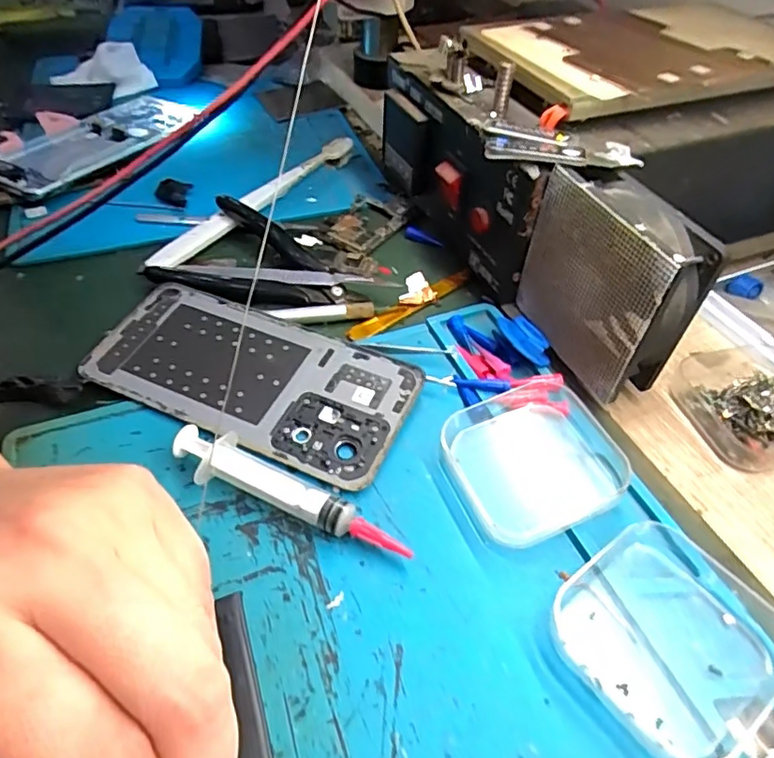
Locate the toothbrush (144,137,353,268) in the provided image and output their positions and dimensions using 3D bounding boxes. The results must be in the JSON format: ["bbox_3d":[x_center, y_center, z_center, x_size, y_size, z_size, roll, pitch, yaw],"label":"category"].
[{"bbox_3d":[-0.085,-0.122,0.379,0.019,0.019,0.177,29,53,23],"label":"toothbrush"}]

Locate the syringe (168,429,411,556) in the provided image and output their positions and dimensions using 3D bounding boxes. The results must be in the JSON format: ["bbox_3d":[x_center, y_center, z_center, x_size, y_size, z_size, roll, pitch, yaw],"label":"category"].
[{"bbox_3d":[-0.039,0.045,0.228,0.104,0.015,0.020,20,49,16],"label":"syringe"}]

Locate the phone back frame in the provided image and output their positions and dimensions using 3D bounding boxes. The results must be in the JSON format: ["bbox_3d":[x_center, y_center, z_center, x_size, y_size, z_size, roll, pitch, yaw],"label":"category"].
[{"bbox_3d":[-0.067,-0.002,0.274,0.160,0.010,0.071,17,49,14],"label":"phone back frame"}]

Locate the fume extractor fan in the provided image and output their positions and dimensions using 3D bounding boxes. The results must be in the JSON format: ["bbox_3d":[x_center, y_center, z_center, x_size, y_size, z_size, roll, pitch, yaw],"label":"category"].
[{"bbox_3d":[0.099,-0.042,0.260,0.027,0.086,0.081,-17,50,-17],"label":"fume extractor fan"}]

